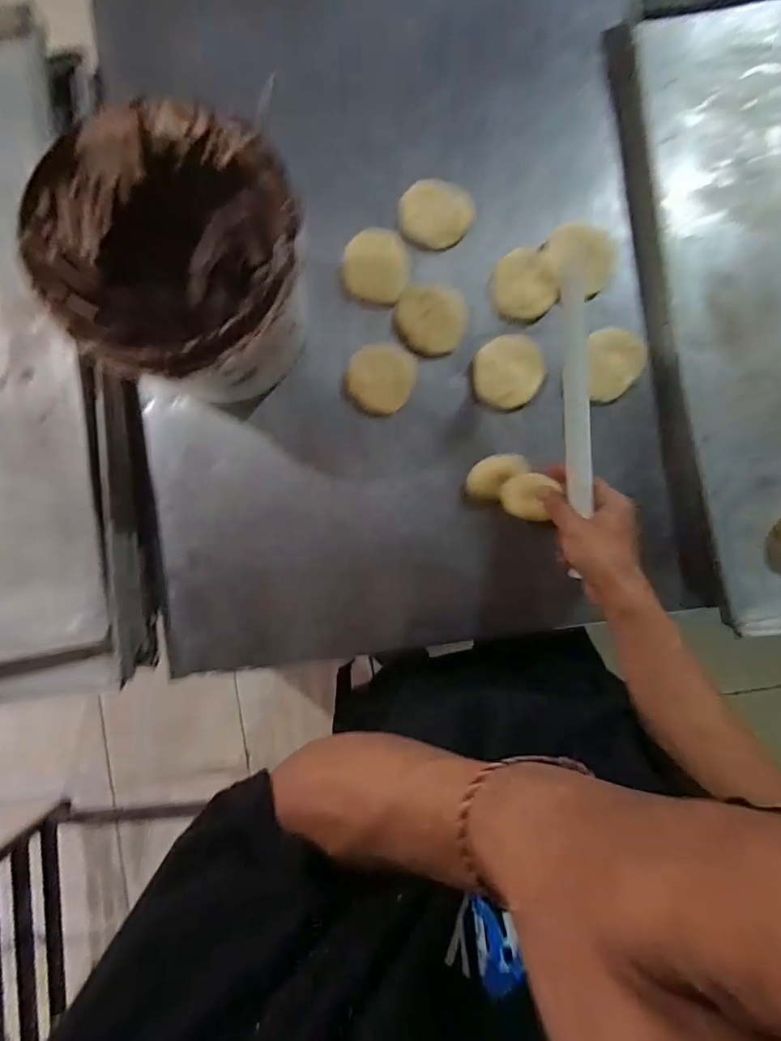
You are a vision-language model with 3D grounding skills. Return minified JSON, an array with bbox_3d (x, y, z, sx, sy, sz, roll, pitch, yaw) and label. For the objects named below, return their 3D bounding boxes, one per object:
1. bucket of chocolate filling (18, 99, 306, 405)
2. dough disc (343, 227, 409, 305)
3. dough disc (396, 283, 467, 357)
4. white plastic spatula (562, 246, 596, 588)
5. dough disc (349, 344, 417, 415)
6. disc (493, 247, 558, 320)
[{"bbox_3d":[-0.193,-0.235,0.466,0.217,0.157,0.217,0,87,2],"label":"bucket of chocolate filling"},{"bbox_3d":[-0.016,-0.288,0.542,0.070,0.007,0.079,12,87,3],"label":"dough disc"},{"bbox_3d":[0.046,-0.226,0.542,0.075,0.004,0.076,0,87,2],"label":"dough disc"},{"bbox_3d":[0.173,-0.122,0.449,0.023,0.008,0.223,0,102,27],"label":"white plastic spatula"},{"bbox_3d":[-0.010,-0.160,0.542,0.072,0.004,0.075,0,89,-2],"label":"dough disc"},{"bbox_3d":[0.151,-0.268,0.541,0.067,0.012,0.077,1,87,2],"label":"disc"}]

